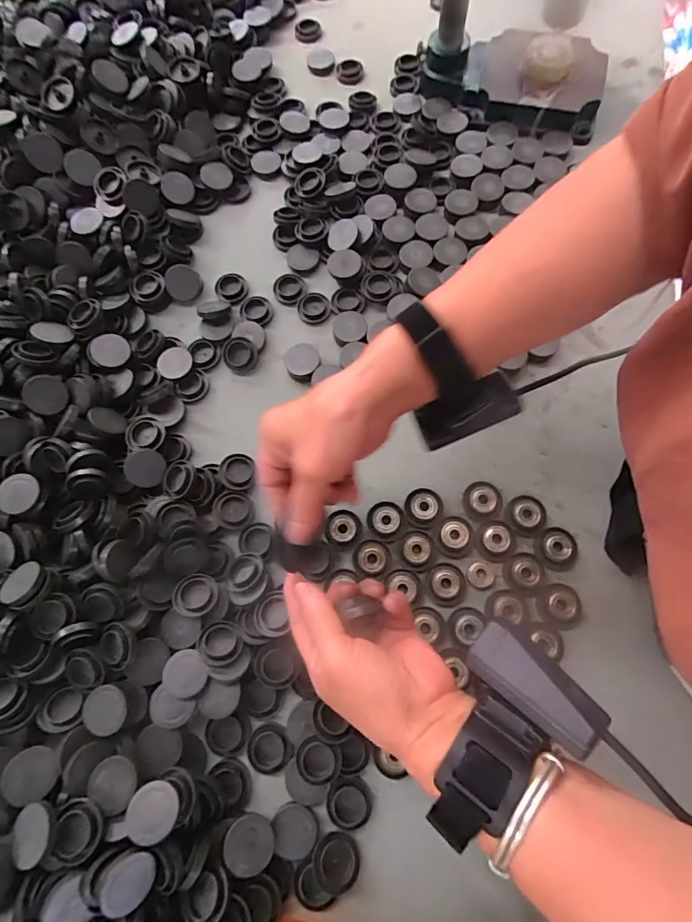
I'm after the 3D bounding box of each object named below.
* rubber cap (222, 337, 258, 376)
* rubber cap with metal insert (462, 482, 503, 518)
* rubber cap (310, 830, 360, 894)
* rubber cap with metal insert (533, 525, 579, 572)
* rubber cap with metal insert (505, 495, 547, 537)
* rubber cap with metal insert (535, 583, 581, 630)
[{"bbox_3d":[-0.101,-0.099,0.422,0.033,0.008,0.033,-1,98,-7],"label":"rubber cap"},{"bbox_3d":[0.116,0.032,0.376,0.031,0.012,0.030,-1,73,2],"label":"rubber cap with metal insert"},{"bbox_3d":[-0.007,0.274,0.303,0.031,0.008,0.031,-2,50,3],"label":"rubber cap"},{"bbox_3d":[0.171,0.071,0.359,0.033,0.011,0.034,-1,73,2],"label":"rubber cap with metal insert"},{"bbox_3d":[0.149,0.045,0.368,0.028,0.010,0.032,-27,74,-6],"label":"rubber cap with metal insert"},{"bbox_3d":[0.167,0.114,0.349,0.030,0.009,0.033,-1,73,2],"label":"rubber cap with metal insert"}]

